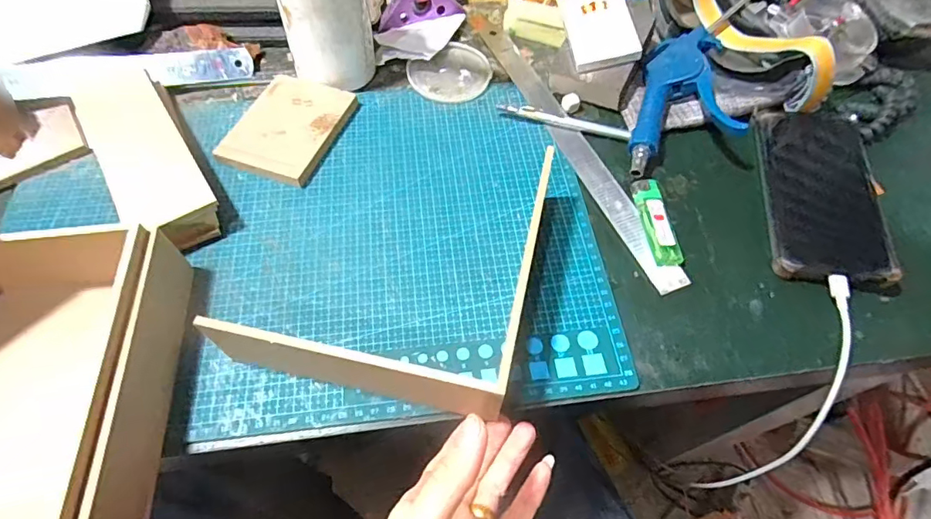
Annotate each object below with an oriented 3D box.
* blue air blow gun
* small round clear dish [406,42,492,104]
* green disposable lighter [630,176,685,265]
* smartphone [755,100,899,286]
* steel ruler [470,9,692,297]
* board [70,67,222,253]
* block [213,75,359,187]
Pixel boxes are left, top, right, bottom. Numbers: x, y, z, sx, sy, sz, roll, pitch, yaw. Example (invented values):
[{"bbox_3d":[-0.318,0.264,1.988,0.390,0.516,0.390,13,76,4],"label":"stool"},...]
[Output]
[{"bbox_3d":[0.193,-0.142,0.431,0.076,0.040,0.157,15,60,7],"label":"blue air blow gun"},{"bbox_3d":[-0.012,-0.175,0.465,0.078,0.006,0.066,-37,67,-21],"label":"small round clear dish"},{"bbox_3d":[0.146,-0.029,0.381,0.022,0.012,0.073,-5,60,-4],"label":"green disposable lighter"},{"bbox_3d":[0.279,-0.059,0.391,0.077,0.016,0.170,5,57,12],"label":"smartphone"},{"bbox_3d":[0.083,-0.119,0.441,0.028,0.008,0.351,-19,61,-13],"label":"steel ruler"},{"bbox_3d":[-0.246,-0.084,0.385,0.062,0.033,0.192,-28,64,-17],"label":"board"},{"bbox_3d":[-0.148,-0.112,0.420,0.081,0.013,0.105,14,60,6],"label":"block"}]

